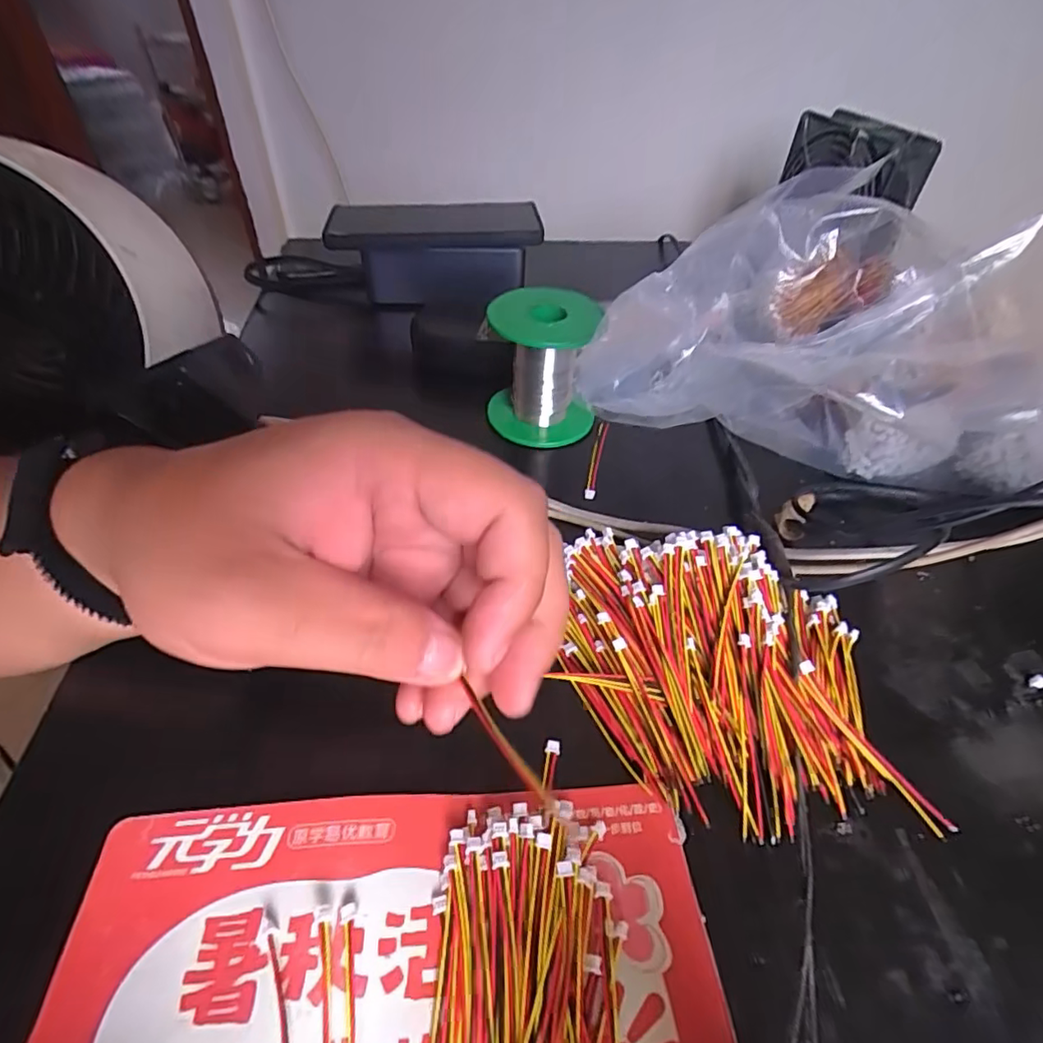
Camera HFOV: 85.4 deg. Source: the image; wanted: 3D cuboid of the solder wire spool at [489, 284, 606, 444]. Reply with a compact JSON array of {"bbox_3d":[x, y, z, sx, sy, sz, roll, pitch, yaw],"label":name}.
[{"bbox_3d":[0.014,-0.088,0.342,0.063,0.080,0.055,7,46,5],"label":"solder wire spool"}]

